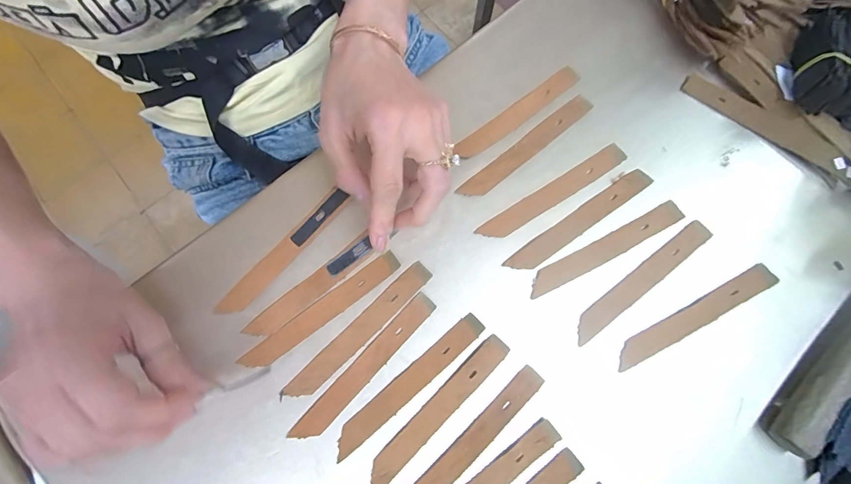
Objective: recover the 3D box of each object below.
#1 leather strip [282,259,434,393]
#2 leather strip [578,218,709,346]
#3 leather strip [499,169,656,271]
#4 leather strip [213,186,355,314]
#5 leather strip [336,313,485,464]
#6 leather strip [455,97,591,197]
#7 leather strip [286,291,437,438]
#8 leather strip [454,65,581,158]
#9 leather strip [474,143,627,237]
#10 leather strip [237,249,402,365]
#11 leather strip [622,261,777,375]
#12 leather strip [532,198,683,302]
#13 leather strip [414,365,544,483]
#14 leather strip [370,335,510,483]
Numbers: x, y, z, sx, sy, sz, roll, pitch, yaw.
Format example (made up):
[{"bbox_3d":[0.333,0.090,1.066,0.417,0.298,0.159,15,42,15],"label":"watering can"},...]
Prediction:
[{"bbox_3d":[-0.045,0.062,0.263,0.124,0.004,0.017,-44,81,-8],"label":"leather strip"},{"bbox_3d":[0.153,0.027,0.269,0.122,0.006,0.016,-37,80,-7],"label":"leather strip"},{"bbox_3d":[0.113,-0.015,0.279,0.122,0.006,0.016,-35,79,-6],"label":"leather strip"},{"bbox_3d":[-0.102,0.007,0.274,0.018,0.006,0.117,41,82,8],"label":"leather strip"},{"bbox_3d":[-0.011,0.095,0.255,0.124,0.004,0.017,-40,80,-8],"label":"leather strip"},{"bbox_3d":[0.078,-0.072,0.294,0.124,0.004,0.016,-39,89,-7],"label":"leather strip"},{"bbox_3d":[-0.040,0.085,0.257,0.016,0.004,0.124,42,81,9],"label":"leather strip"},{"bbox_3d":[0.074,-0.102,0.301,0.114,0.004,0.019,-37,75,-6],"label":"leather strip"},{"bbox_3d":[0.096,-0.036,0.286,0.123,0.005,0.017,-32,81,-5],"label":"leather strip"},{"bbox_3d":[-0.072,0.048,0.266,0.124,0.004,0.017,-36,80,-7],"label":"leather strip"},{"bbox_3d":[0.186,0.051,0.263,0.124,0.004,0.016,-29,72,-2],"label":"leather strip"},{"bbox_3d":[0.130,0.005,0.274,0.123,0.004,0.016,-27,79,-5],"label":"leather strip"},{"bbox_3d":[0.030,0.131,0.246,0.122,0.004,0.018,-43,81,-8],"label":"leather strip"},{"bbox_3d":[0.008,0.112,0.250,0.018,0.004,0.123,44,81,9],"label":"leather strip"}]

